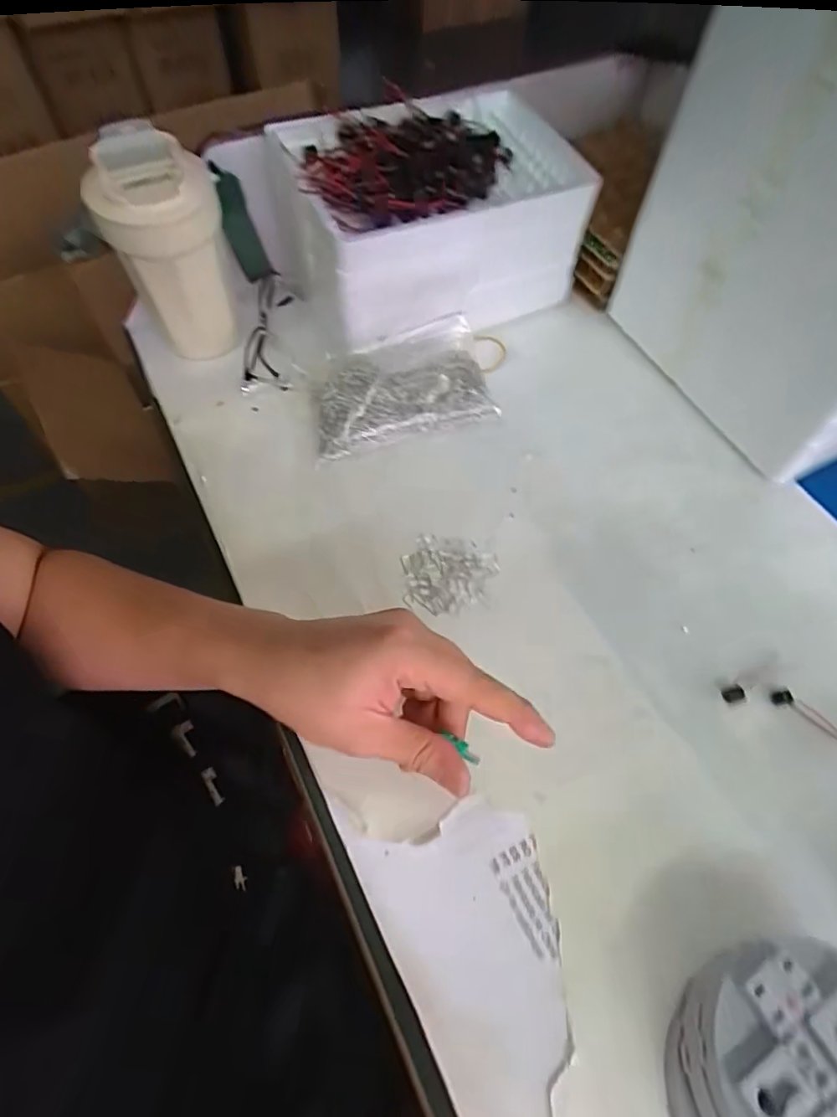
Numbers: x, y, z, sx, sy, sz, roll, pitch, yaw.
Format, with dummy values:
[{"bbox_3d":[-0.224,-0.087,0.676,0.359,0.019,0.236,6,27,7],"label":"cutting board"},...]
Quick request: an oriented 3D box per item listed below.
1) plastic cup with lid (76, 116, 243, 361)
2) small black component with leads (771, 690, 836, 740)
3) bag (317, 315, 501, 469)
[{"bbox_3d":[-0.191,-0.233,0.448,0.082,0.158,0.079,-17,63,-10],"label":"plastic cup with lid"},{"bbox_3d":[0.262,0.104,0.369,0.056,0.007,0.010,31,66,15],"label":"small black component with leads"},{"bbox_3d":[-0.017,-0.144,0.479,0.158,0.037,0.093,-18,63,-10],"label":"bag"}]

